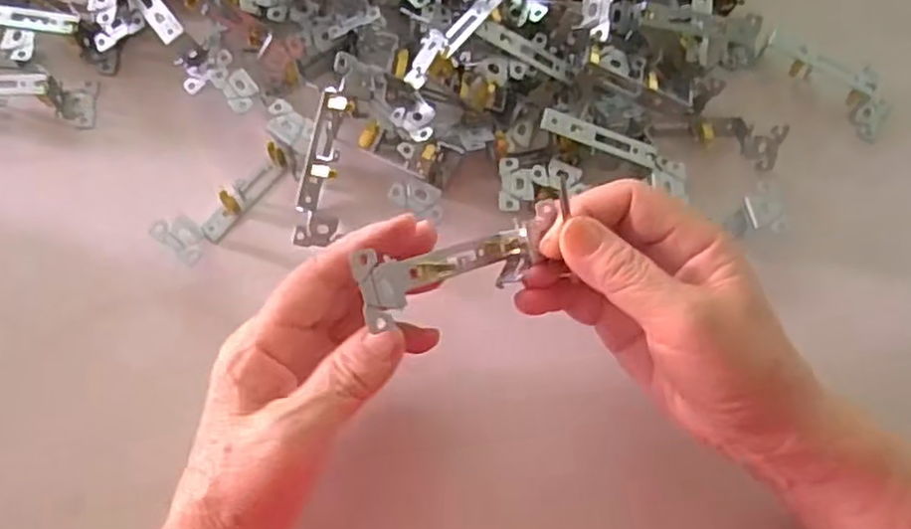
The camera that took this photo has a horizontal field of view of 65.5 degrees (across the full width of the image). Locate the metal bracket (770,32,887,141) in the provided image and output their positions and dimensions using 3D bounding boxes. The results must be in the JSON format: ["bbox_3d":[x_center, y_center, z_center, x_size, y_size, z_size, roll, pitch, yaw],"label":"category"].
[{"bbox_3d":[0.231,-0.114,0.432,0.085,0.024,0.026,36,74,-2],"label":"metal bracket"}]

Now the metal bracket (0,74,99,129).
[{"bbox_3d":[-0.269,-0.097,0.414,0.106,0.027,0.028,-1,72,-3],"label":"metal bracket"}]

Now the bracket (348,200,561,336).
[{"bbox_3d":[0.003,0.000,0.307,0.100,0.035,0.026,-19,70,-40],"label":"bracket"}]

